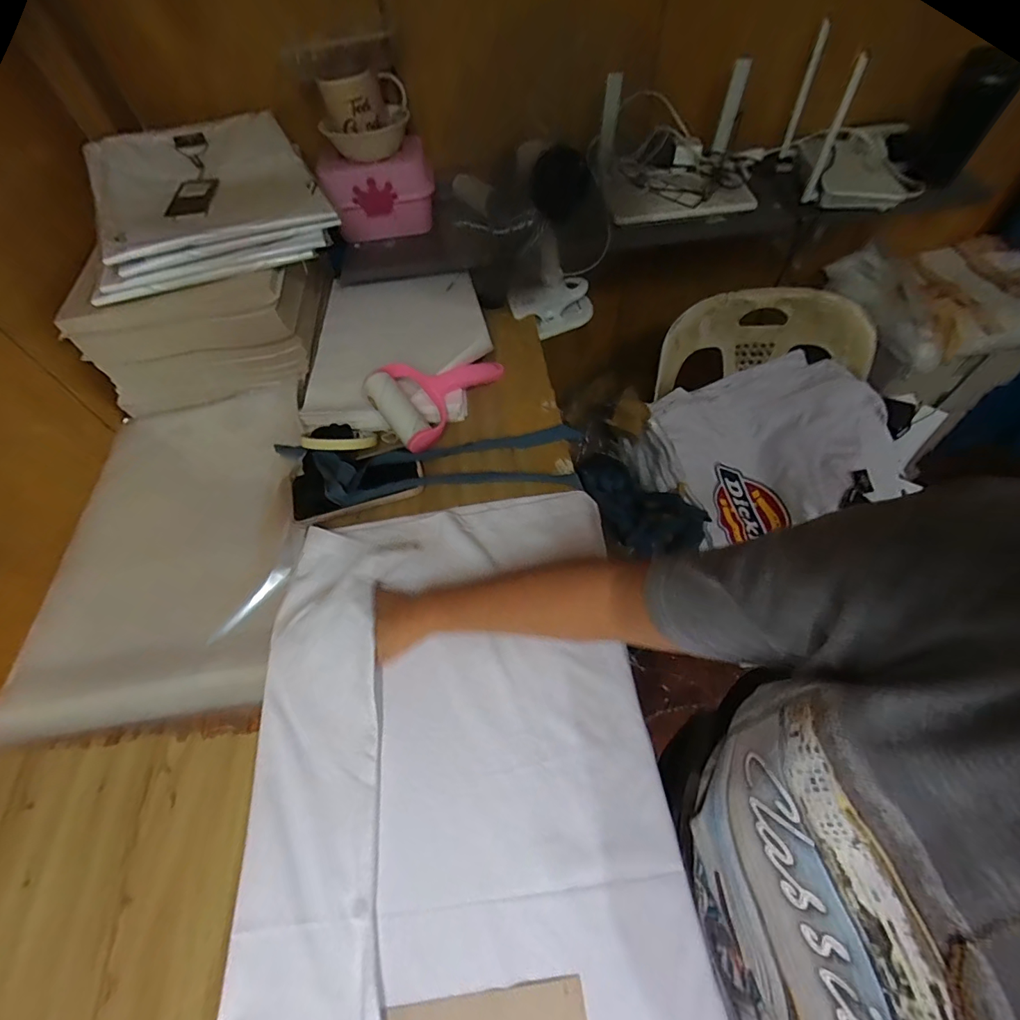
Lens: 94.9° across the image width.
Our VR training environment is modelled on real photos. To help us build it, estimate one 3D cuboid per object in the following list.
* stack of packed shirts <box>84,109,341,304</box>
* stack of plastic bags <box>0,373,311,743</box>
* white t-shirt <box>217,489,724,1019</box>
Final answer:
[{"bbox_3d":[-0.408,-0.426,0.627,0.284,0.069,0.357,-23,58,-11],"label":"stack of packed shirts"},{"bbox_3d":[-0.384,0.023,0.552,0.273,0.027,0.420,-9,58,0],"label":"stack of plastic bags"},{"bbox_3d":[-0.039,0.291,0.334,0.339,0.040,0.724,-7,56,1],"label":"white t-shirt"}]

